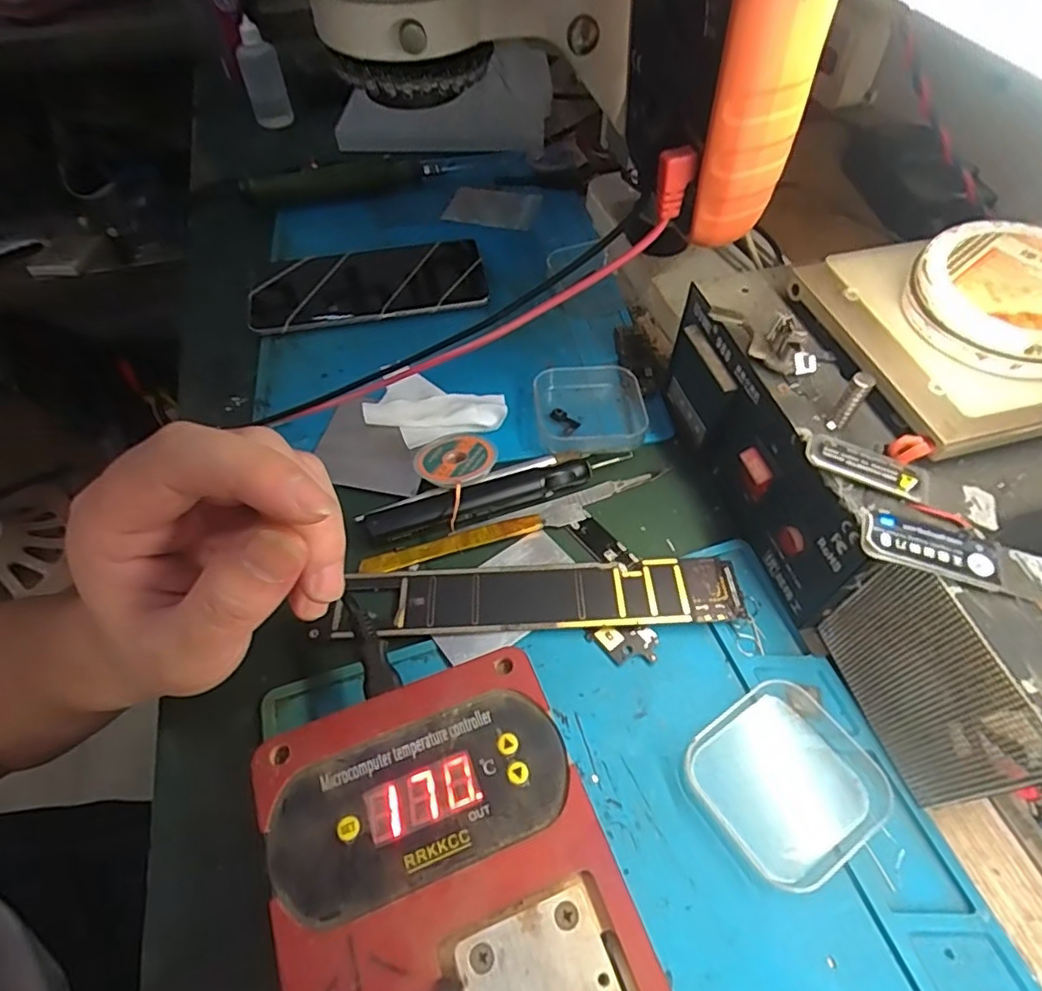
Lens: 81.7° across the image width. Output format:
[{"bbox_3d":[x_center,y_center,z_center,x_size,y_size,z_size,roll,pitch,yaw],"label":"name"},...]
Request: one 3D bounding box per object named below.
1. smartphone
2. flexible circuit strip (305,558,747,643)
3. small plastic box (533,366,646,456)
[{"bbox_3d":[-0.108,-0.155,0.429,0.160,0.011,0.082,-8,55,-5],"label":"smartphone"},{"bbox_3d":[0.004,0.050,0.296,0.201,0.004,0.034,-3,49,1],"label":"flexible circuit strip"},{"bbox_3d":[0.042,-0.052,0.359,0.064,0.017,0.064,-8,55,-4],"label":"small plastic box"}]

